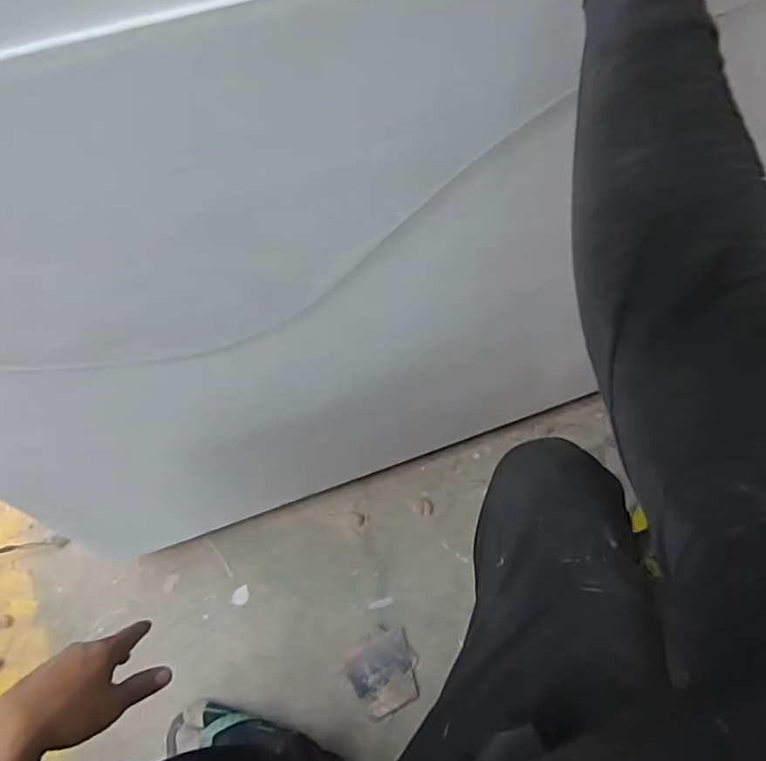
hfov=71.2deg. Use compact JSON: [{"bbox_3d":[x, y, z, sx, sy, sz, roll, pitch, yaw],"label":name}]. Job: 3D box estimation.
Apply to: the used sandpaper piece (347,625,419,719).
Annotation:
[{"bbox_3d":[0.005,0.461,0.839,0.102,0.007,0.099,-27,65,-10],"label":"used sandpaper piece"}]

